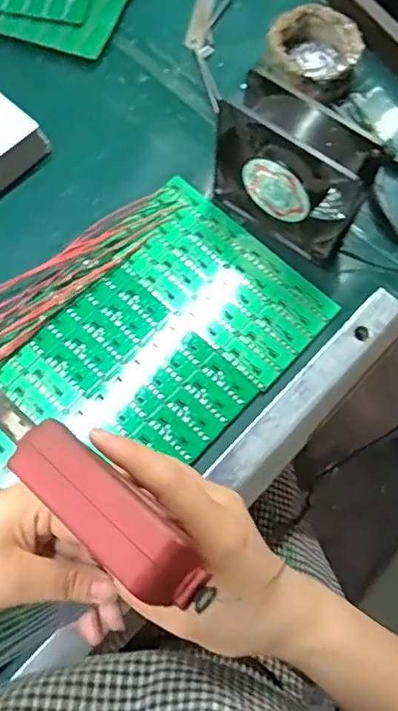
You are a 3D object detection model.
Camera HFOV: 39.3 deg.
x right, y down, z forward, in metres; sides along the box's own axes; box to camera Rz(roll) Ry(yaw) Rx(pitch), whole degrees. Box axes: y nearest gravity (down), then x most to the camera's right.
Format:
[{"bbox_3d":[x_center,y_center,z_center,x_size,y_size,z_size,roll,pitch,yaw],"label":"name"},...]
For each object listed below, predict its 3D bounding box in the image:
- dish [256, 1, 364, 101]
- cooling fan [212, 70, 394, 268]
[{"bbox_3d":[0.108,-0.286,0.535,0.083,0.041,0.086,1,71,-2],"label":"dish"},{"bbox_3d":[0.073,-0.145,0.448,0.124,0.114,0.051,34,73,9],"label":"cooling fan"}]

